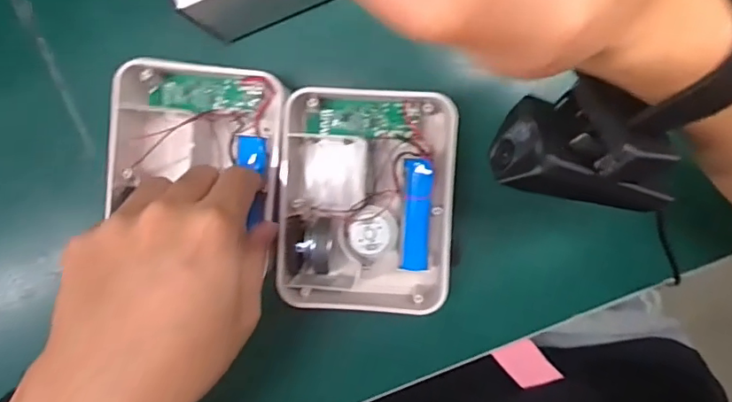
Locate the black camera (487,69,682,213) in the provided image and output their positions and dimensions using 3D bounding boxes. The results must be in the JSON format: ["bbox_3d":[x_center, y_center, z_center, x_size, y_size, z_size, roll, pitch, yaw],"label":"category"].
[{"bbox_3d":[0.081,-0.020,0.199,0.062,0.034,0.039,12,95,3],"label":"black camera"}]

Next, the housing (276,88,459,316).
[{"bbox_3d":[0.002,0.001,0.334,0.100,0.040,0.130,5,94,4],"label":"housing"}]

